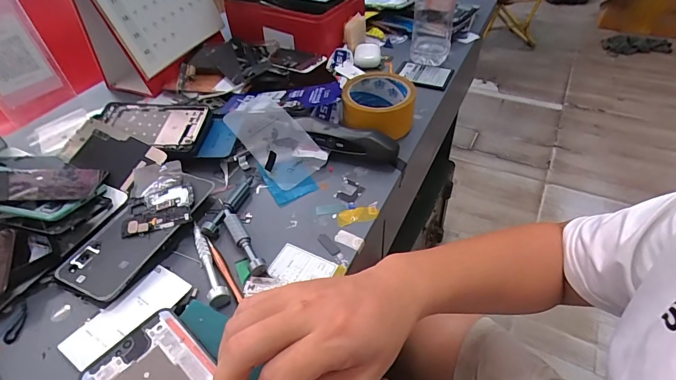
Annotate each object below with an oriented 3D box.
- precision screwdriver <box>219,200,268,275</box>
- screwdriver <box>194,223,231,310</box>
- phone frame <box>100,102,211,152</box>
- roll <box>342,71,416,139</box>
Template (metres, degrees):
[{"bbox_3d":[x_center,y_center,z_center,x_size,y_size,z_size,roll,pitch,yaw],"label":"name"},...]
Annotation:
[{"bbox_3d":[-0.100,0.045,0.377,0.016,0.020,0.102,-26,49,-20],"label":"precision screwdriver"},{"bbox_3d":[-0.127,0.069,0.362,0.017,0.016,0.098,-22,47,-16],"label":"screwdriver"},{"bbox_3d":[-0.251,-0.086,0.488,0.167,0.008,0.074,6,58,12],"label":"phone frame"},{"bbox_3d":[0.054,-0.116,0.503,0.091,0.052,0.093,0,45,5],"label":"roll"}]

